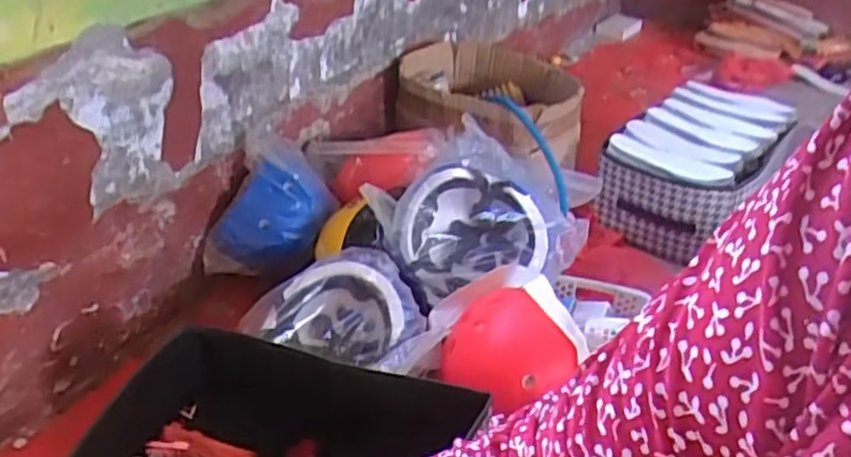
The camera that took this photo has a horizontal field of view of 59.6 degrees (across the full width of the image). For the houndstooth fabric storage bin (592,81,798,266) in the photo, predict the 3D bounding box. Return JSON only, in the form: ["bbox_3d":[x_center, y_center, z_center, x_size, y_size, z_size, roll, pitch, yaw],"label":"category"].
[{"bbox_3d":[0.567,-0.126,1.545,0.250,0.210,0.424,25,39,31],"label":"houndstooth fabric storage bin"}]

